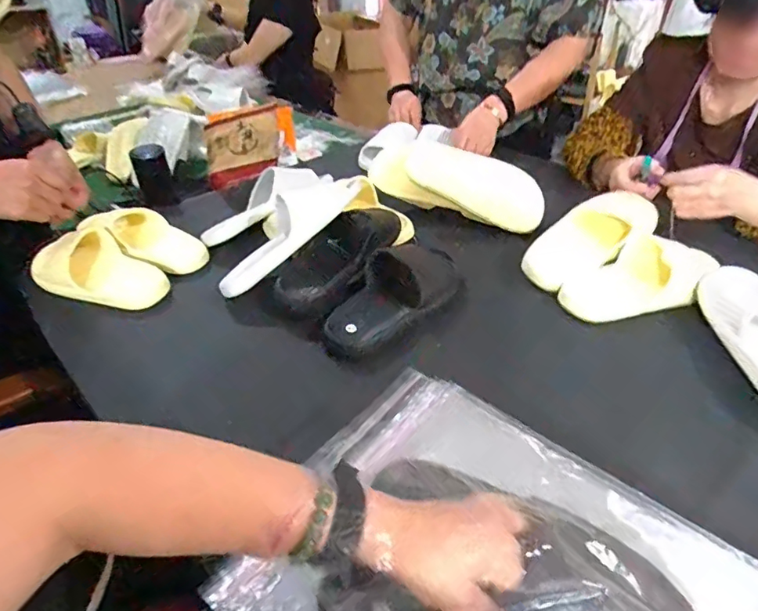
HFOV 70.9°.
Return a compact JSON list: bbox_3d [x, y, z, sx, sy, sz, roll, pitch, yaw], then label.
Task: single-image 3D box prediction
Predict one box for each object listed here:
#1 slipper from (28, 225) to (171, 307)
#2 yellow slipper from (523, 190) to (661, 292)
[{"bbox_3d":[-0.413,-0.052,0.793,0.200,0.070,0.101,11,38,17],"label":"slipper"},{"bbox_3d":[0.331,-0.105,0.820,0.259,0.055,0.103,-27,43,-30],"label":"yellow slipper"}]

